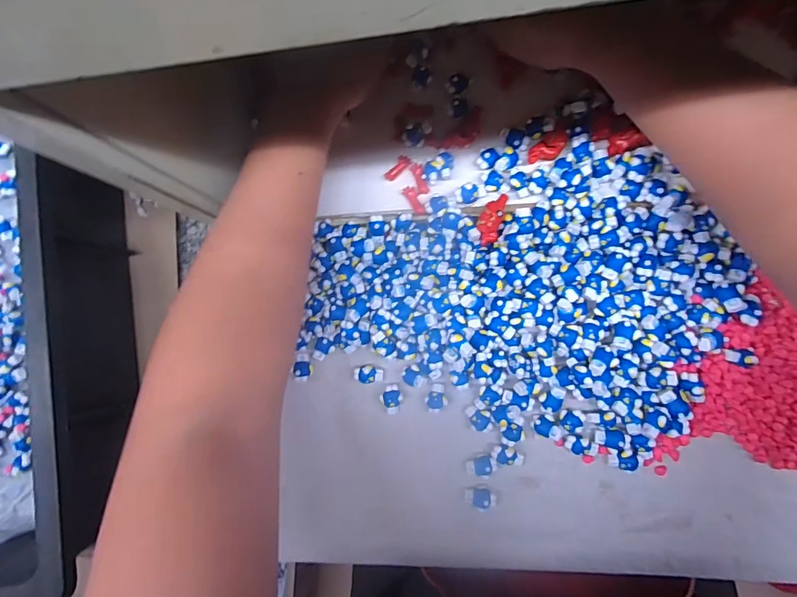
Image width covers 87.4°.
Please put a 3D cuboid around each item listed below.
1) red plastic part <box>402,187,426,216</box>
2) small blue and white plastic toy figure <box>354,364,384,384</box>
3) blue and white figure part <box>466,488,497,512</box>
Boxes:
[{"bbox_3d":[0.012,-0.072,0.309,0.009,0.007,0.025,-30,70,7],"label":"red plastic part"},{"bbox_3d":[-0.023,0.058,0.318,0.020,0.010,0.014,-5,84,8],"label":"small blue and white plastic toy figure"},{"bbox_3d":[0.059,0.143,0.297,0.021,0.010,0.015,-5,84,8],"label":"blue and white figure part"}]

